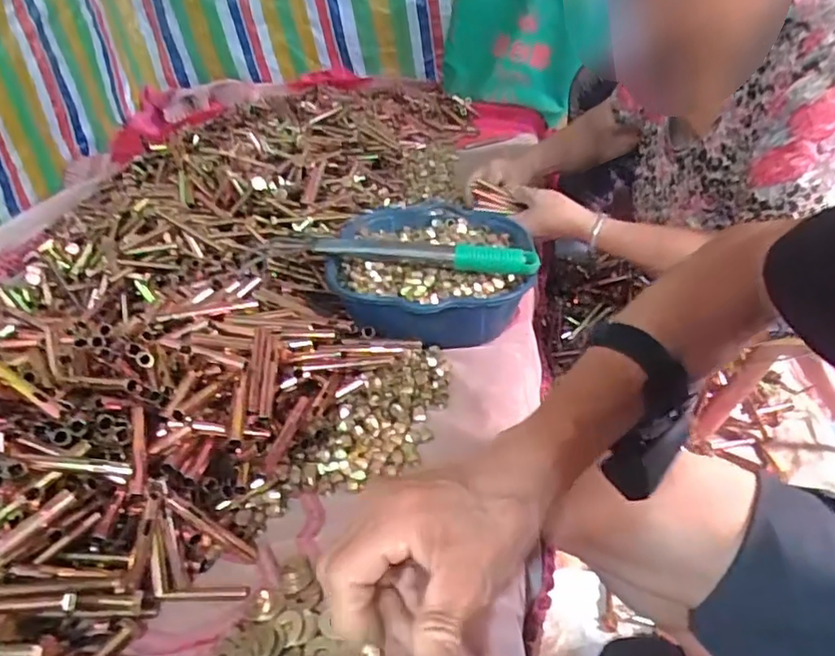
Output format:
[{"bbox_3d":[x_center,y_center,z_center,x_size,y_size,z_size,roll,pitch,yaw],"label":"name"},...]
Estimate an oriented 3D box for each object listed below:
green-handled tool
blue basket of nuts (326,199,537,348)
[{"bbox_3d":[-0.025,-0.081,0.673,0.306,0.036,0.027,2,35,13],"label":"green-handled tool"},{"bbox_3d":[0.021,-0.061,0.722,0.219,0.096,0.228,-1,35,10],"label":"blue basket of nuts"}]

